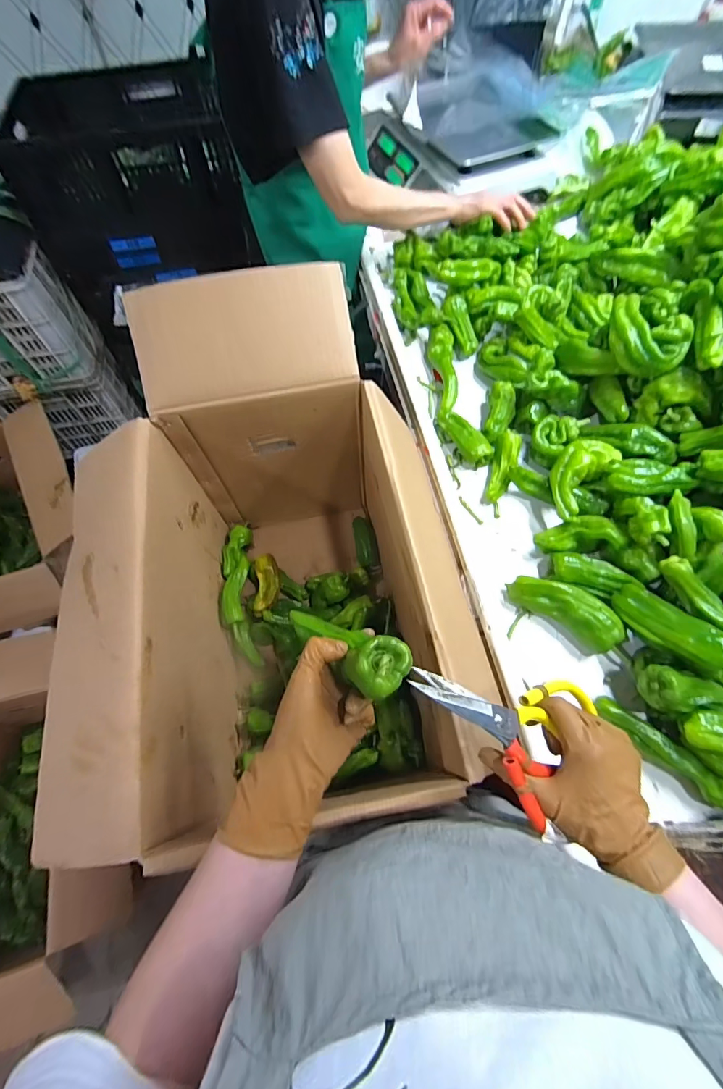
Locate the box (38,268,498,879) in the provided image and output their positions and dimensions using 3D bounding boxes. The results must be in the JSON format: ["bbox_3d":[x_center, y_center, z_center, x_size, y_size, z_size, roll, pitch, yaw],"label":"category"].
[{"bbox_3d":[-0.113,0.031,0.618,0.495,0.418,0.600,-11,65,-4],"label":"box"}]

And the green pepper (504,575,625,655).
[{"bbox_3d":[0.259,0.080,0.558,0.135,0.043,0.053,35,71,16],"label":"green pepper"}]

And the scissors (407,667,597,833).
[{"bbox_3d":[0.114,0.150,0.344,0.194,0.015,0.115,24,63,-25],"label":"scissors"}]

